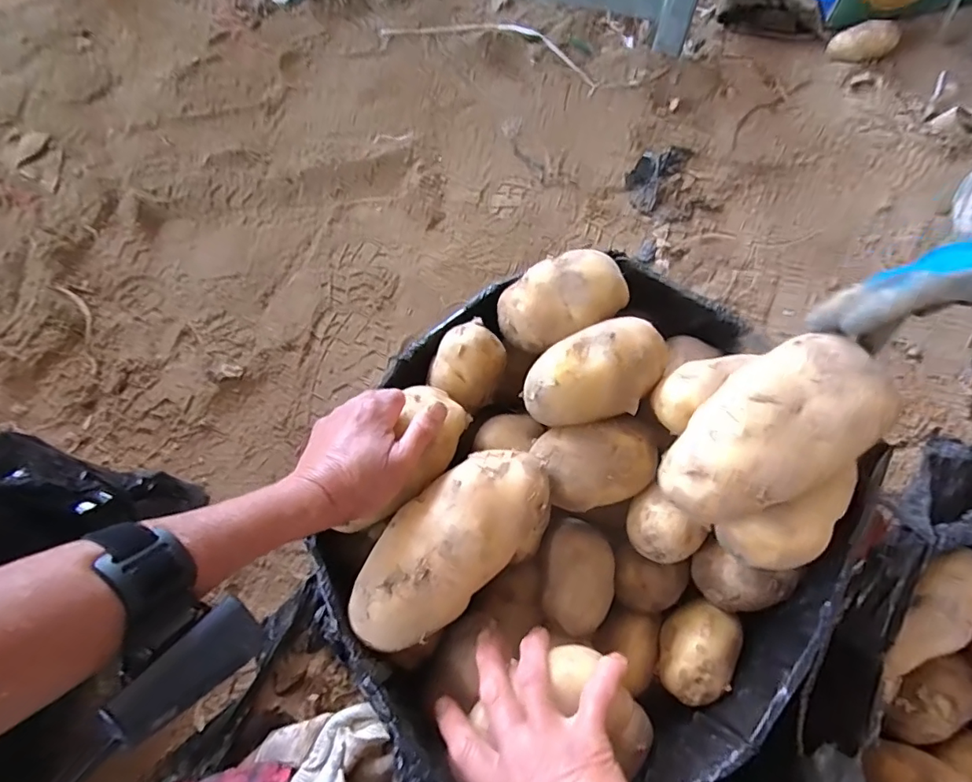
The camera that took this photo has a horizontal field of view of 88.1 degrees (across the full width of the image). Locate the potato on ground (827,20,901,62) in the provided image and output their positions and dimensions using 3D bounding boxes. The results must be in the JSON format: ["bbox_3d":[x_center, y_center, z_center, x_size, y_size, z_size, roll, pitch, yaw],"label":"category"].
[{"bbox_3d":[0.698,-0.652,0.932,0.098,0.050,0.069,4,69,2],"label":"potato on ground"}]

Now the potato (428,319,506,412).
[{"bbox_3d":[-0.017,-0.027,0.461,0.060,0.044,0.071,31,73,12],"label":"potato"}]

